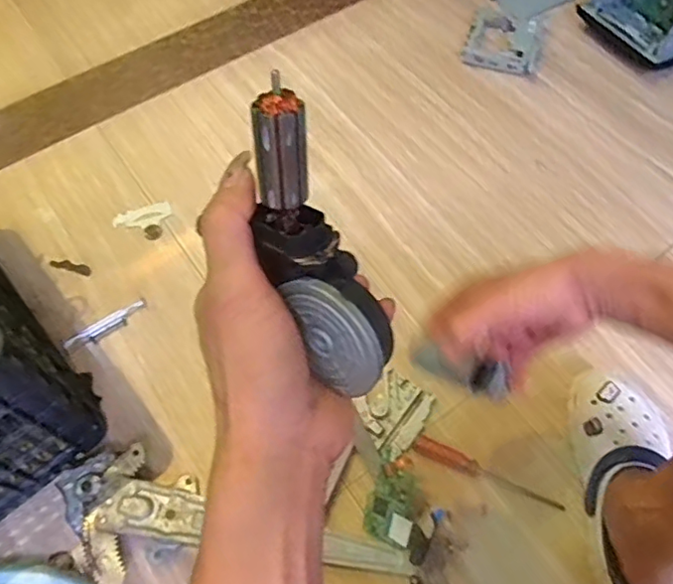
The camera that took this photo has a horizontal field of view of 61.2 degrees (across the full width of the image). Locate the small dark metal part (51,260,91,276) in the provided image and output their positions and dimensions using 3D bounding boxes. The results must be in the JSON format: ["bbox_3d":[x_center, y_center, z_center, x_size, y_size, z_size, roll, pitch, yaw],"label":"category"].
[{"bbox_3d":[-0.429,-0.041,0.921,0.071,0.006,0.018,15,66,9],"label":"small dark metal part"}]

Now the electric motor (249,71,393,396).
[{"bbox_3d":[-0.010,-0.016,0.247,0.037,0.037,0.134,-22,109,-8],"label":"electric motor"}]

